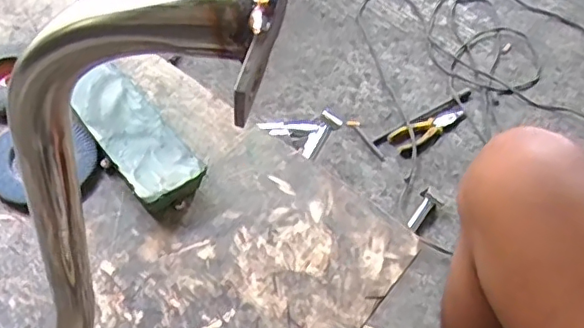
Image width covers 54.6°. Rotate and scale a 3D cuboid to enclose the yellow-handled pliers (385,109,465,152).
[{"bbox_3d":[0.275,-0.072,1.129,0.178,0.020,0.048,-24,60,-20],"label":"yellow-handled pliers"}]

